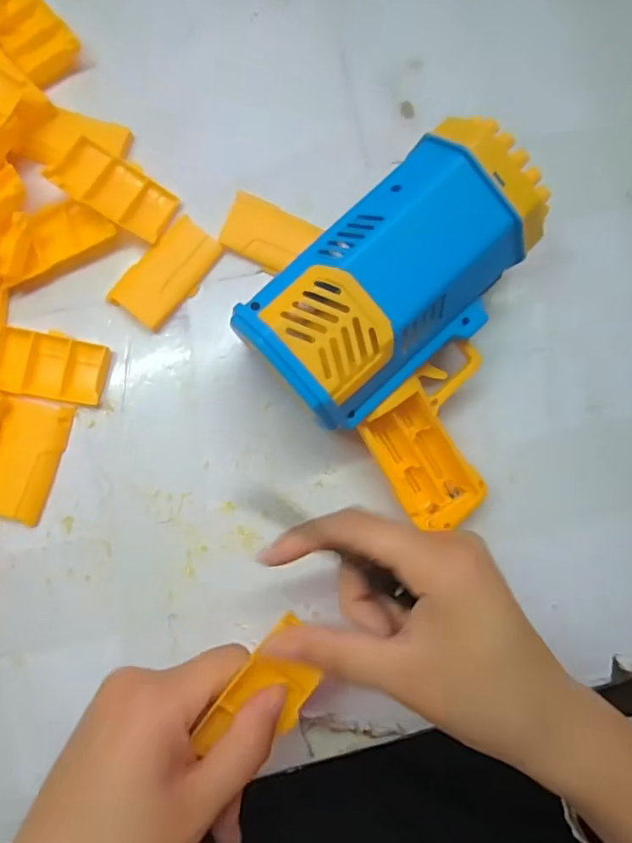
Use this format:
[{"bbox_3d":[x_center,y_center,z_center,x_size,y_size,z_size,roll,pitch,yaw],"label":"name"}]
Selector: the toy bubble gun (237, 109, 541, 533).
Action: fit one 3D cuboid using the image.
[{"bbox_3d":[0.061,-0.042,0.267,0.151,0.081,0.149,-43,86,-5],"label":"toy bubble gun"}]

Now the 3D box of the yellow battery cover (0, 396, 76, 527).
[{"bbox_3d":[-0.162,0.021,0.293,0.033,0.009,0.065,15,84,1],"label":"yellow battery cover"}]

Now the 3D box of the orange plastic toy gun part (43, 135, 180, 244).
[{"bbox_3d":[-0.113,-0.132,0.301,0.064,0.004,0.036,29,72,-12],"label":"orange plastic toy gun part"}]

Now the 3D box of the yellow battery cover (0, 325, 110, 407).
[{"bbox_3d":[-0.151,-0.031,0.299,0.065,0.008,0.036,10,84,0],"label":"yellow battery cover"}]

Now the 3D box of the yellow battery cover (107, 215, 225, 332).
[{"bbox_3d":[-0.085,-0.085,0.305,0.035,0.007,0.063,43,85,4],"label":"yellow battery cover"}]

